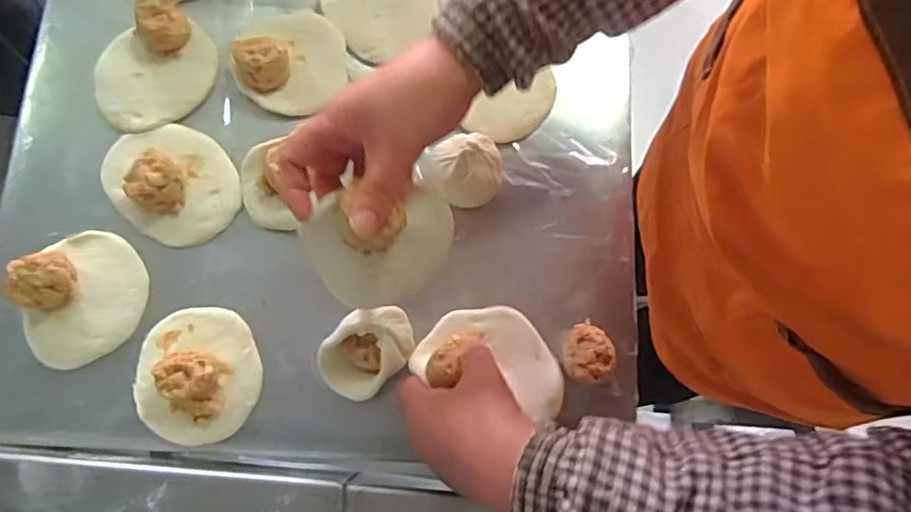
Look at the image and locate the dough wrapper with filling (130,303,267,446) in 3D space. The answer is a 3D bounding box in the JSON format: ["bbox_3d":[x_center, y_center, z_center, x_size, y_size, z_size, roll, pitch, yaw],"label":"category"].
[{"bbox_3d":[-0.184,0.082,0.441,0.085,0.032,0.092,0,76,-2],"label":"dough wrapper with filling"}]

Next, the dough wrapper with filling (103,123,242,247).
[{"bbox_3d":[-0.217,-0.060,0.473,0.102,0.028,0.083,34,78,6],"label":"dough wrapper with filling"}]

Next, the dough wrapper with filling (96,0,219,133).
[{"bbox_3d":[-0.238,-0.150,0.492,0.096,0.031,0.085,-31,79,-9],"label":"dough wrapper with filling"}]

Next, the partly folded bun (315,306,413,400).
[{"bbox_3d":[-0.062,0.066,0.443,0.073,0.052,0.053,-41,81,-10],"label":"partly folded bun"}]

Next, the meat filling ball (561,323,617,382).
[{"bbox_3d":[0.094,0.070,0.451,0.032,0.030,0.039,1,76,-2],"label":"meat filling ball"}]

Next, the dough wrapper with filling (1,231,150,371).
[{"bbox_3d":[-0.271,0.030,0.450,0.083,0.034,0.096,27,77,5],"label":"dough wrapper with filling"}]

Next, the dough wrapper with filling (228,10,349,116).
[{"bbox_3d":[-0.132,-0.162,0.501,0.085,0.028,0.087,0,76,-2],"label":"dough wrapper with filling"}]

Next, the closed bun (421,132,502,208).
[{"bbox_3d":[0.005,-0.062,0.469,0.055,0.039,0.048,-19,78,-6],"label":"closed bun"}]

